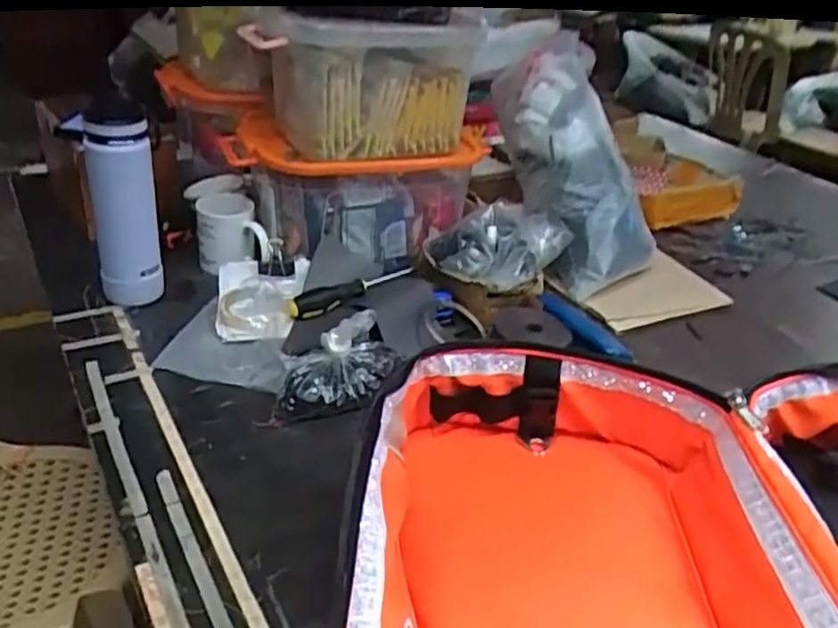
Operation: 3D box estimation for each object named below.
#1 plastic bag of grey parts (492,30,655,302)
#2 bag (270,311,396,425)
[{"bbox_3d":[0.221,-0.217,1.054,0.134,0.141,0.392,-12,79,-24],"label":"plastic bag of grey parts"},{"bbox_3d":[-0.088,0.057,0.787,0.151,0.071,0.104,-3,32,-11],"label":"bag"}]

